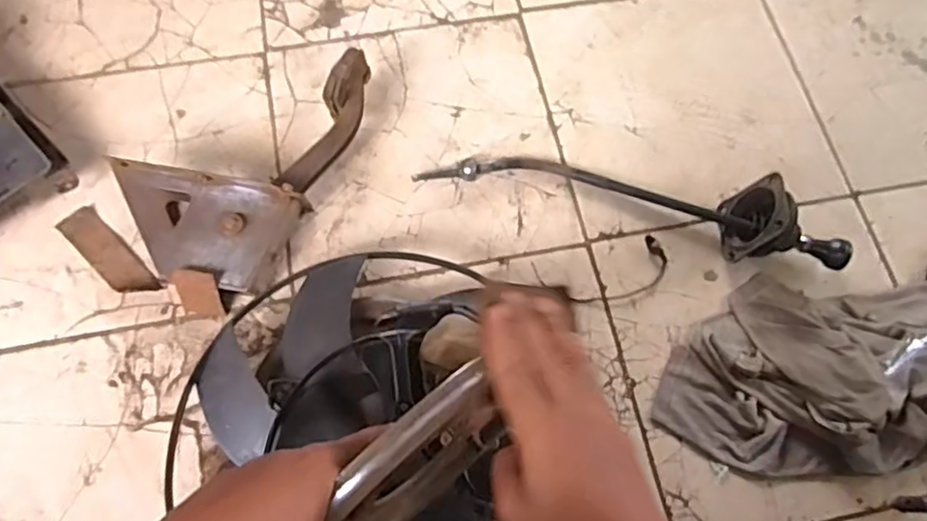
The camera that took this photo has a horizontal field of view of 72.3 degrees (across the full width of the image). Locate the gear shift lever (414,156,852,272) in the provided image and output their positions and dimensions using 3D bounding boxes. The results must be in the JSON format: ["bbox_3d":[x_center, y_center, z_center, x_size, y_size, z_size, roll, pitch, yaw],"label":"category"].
[{"bbox_3d":[0.235,-0.088,0.872,0.594,0.101,0.121,9,73,1],"label":"gear shift lever"}]

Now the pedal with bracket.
[{"bbox_3d":[-0.298,-0.141,0.869,0.236,0.110,0.371,25,71,7],"label":"pedal with bracket"}]

